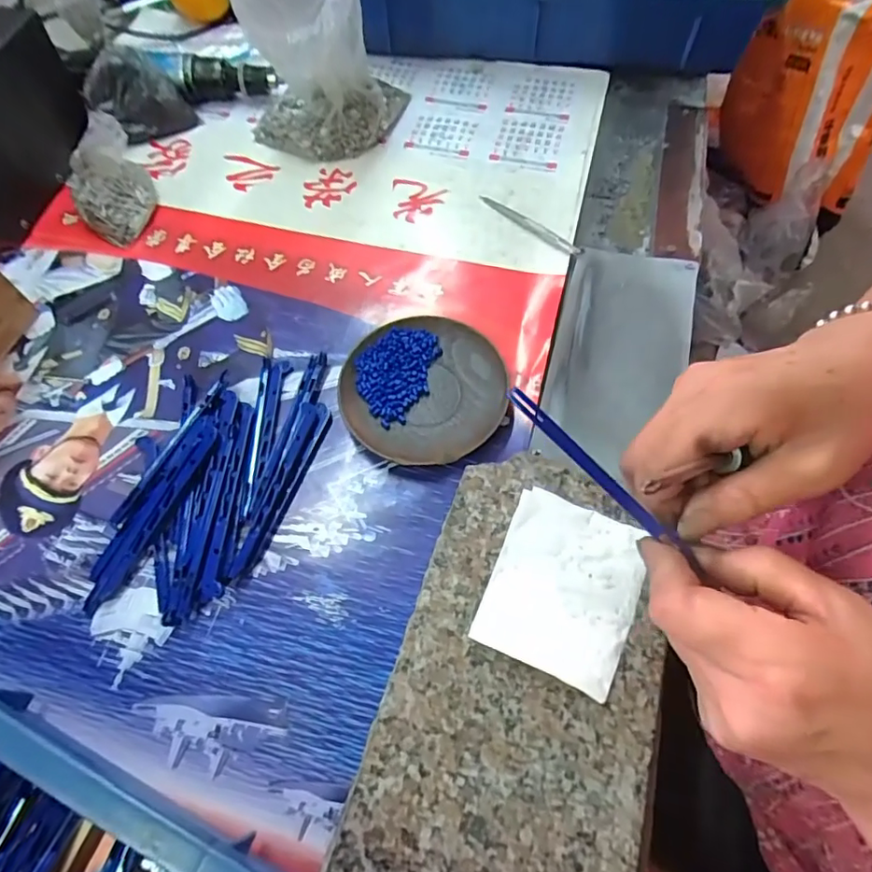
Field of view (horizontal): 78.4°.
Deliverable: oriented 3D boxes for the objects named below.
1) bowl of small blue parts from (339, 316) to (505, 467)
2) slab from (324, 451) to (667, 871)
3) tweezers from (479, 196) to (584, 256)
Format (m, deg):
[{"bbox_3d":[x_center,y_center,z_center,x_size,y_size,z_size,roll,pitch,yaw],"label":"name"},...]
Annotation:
[{"bbox_3d":[-0.009,-0.033,0.373,0.113,0.019,0.112,-1,63,2],"label":"bowl of small blue parts"},{"bbox_3d":[0.047,0.130,0.287,0.131,0.025,0.237,16,65,10],"label":"slab"},{"bbox_3d":[0.077,-0.175,0.444,0.012,0.007,0.104,-42,69,-17],"label":"tweezers"}]

